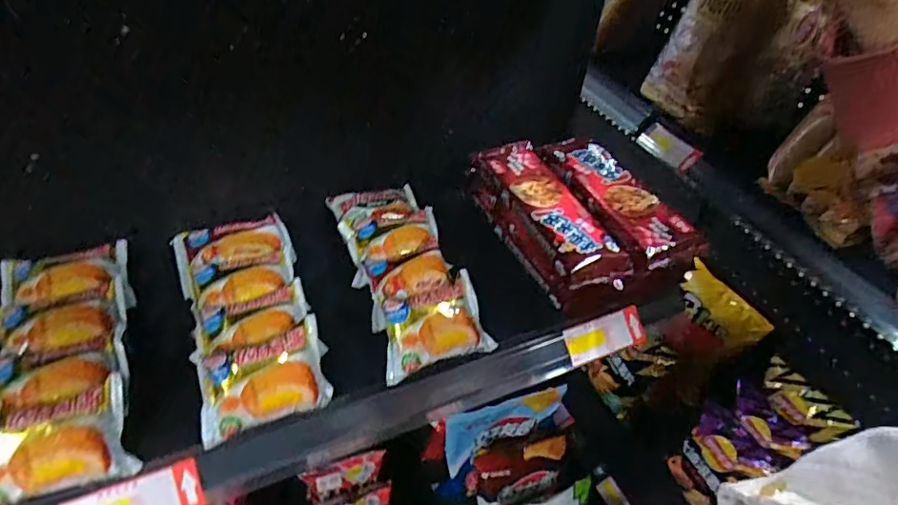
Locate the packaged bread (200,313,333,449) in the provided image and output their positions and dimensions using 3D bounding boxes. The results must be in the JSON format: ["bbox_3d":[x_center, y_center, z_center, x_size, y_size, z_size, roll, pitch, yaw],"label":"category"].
[{"bbox_3d":[-0.152,0.105,0.448,0.108,0.072,0.039,-19,6,-22],"label":"packaged bread"}]

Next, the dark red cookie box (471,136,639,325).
[{"bbox_3d":[0.102,-0.030,0.586,0.076,0.070,0.216,-17,47,-23],"label":"dark red cookie box"}]

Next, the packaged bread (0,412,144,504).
[{"bbox_3d":[-0.287,0.140,0.391,0.098,0.035,0.073,-11,81,-14],"label":"packaged bread"}]

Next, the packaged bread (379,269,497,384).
[{"bbox_3d":[-0.017,0.069,0.508,0.100,0.040,0.072,-16,84,-20],"label":"packaged bread"}]

